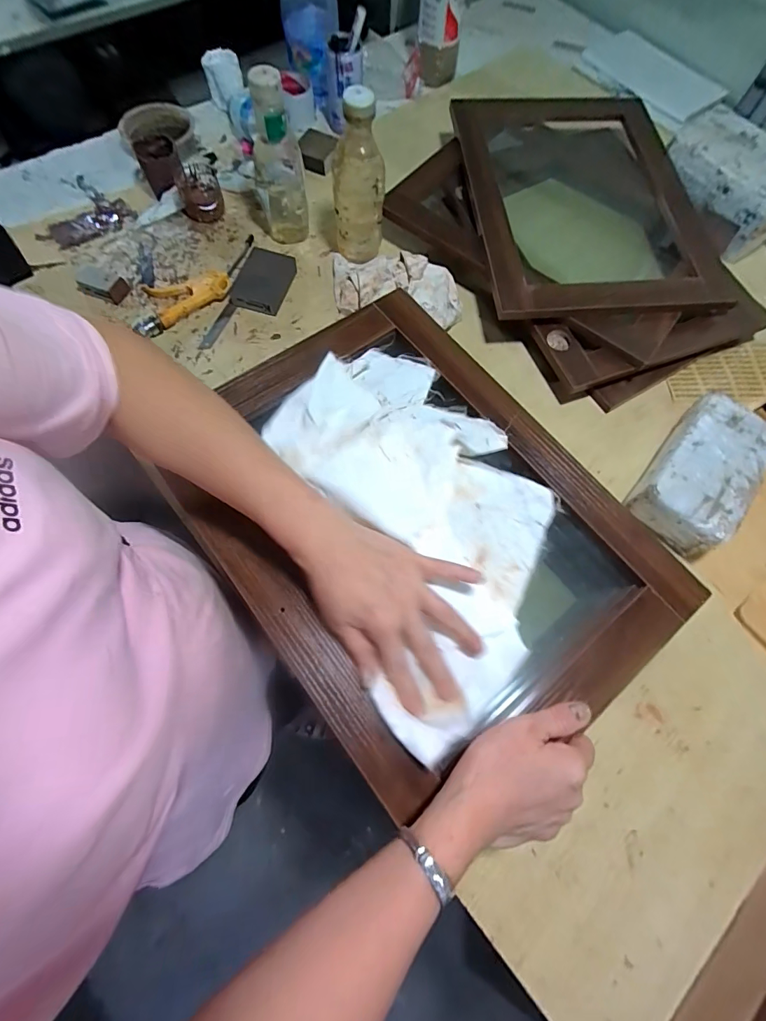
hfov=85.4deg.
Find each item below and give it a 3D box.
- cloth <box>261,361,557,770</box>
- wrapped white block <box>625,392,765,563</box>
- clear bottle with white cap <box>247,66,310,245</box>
[{"bbox_3d":[0.035,-0.004,0.397,0.231,0.031,0.360,-29,73,-12],"label":"cloth"},{"bbox_3d":[0.414,-0.051,0.534,0.112,0.053,0.212,38,72,11],"label":"wrapped white block"},{"bbox_3d":[-0.150,-0.487,0.592,0.072,0.200,0.069,-10,70,-6],"label":"clear bottle with white cap"}]

